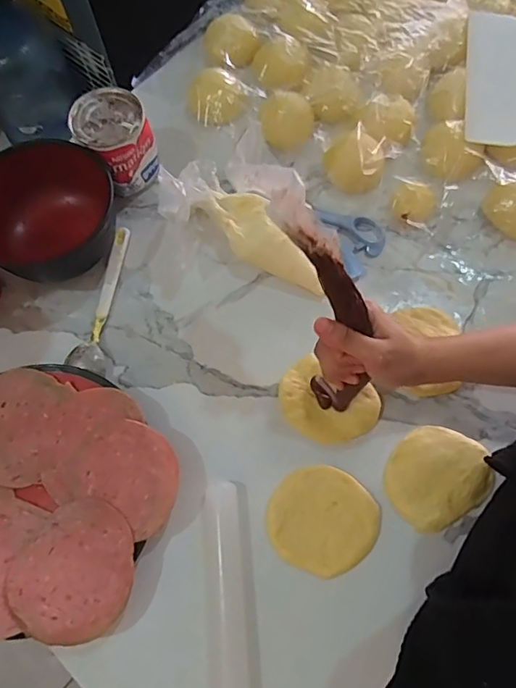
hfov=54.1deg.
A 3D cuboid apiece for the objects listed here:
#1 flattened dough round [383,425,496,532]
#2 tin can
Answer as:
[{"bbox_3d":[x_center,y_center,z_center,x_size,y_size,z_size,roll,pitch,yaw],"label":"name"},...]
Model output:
[{"bbox_3d":[0.155,0.113,0.437,0.089,0.011,0.076,-31,73,-8],"label":"flattened dough round"},{"bbox_3d":[-0.147,-0.211,0.528,0.070,0.072,0.076,-1,71,2],"label":"tin can"}]

